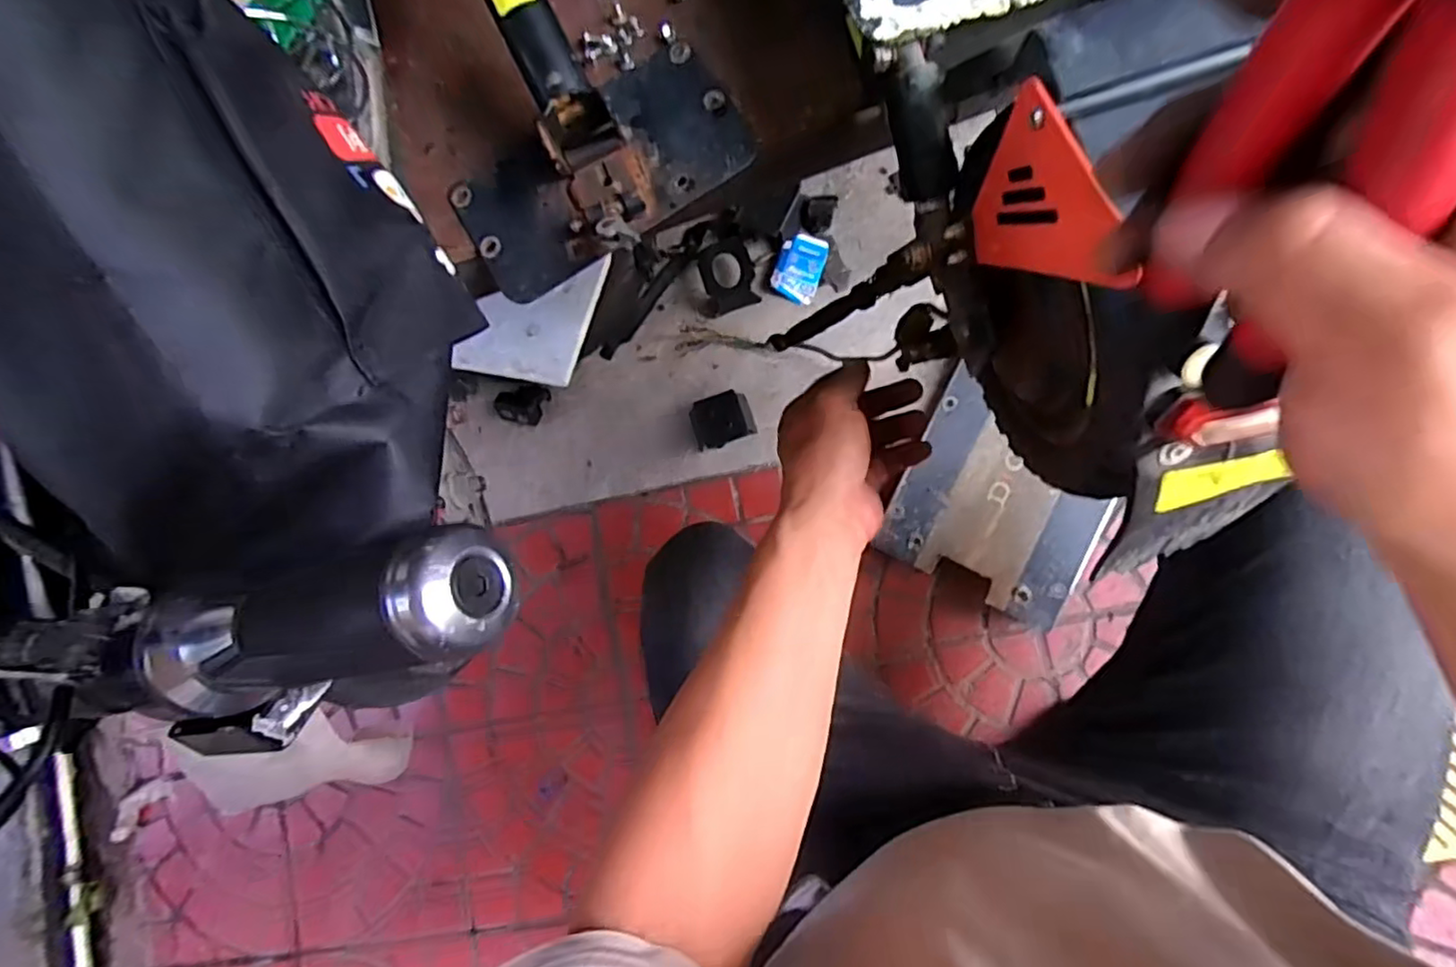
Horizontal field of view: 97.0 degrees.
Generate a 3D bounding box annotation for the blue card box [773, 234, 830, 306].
[{"bbox_3d":[0.091,-0.277,0.825,0.056,0.018,0.083,19,90,9],"label":"blue card box"}]

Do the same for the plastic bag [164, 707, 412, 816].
[{"bbox_3d":[-0.228,0.145,0.339,0.100,0.060,0.048,-12,78,8],"label":"plastic bag"}]

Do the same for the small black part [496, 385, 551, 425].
[{"bbox_3d":[-0.269,-0.104,0.848,0.061,0.028,0.051,9,88,9],"label":"small black part"}]

